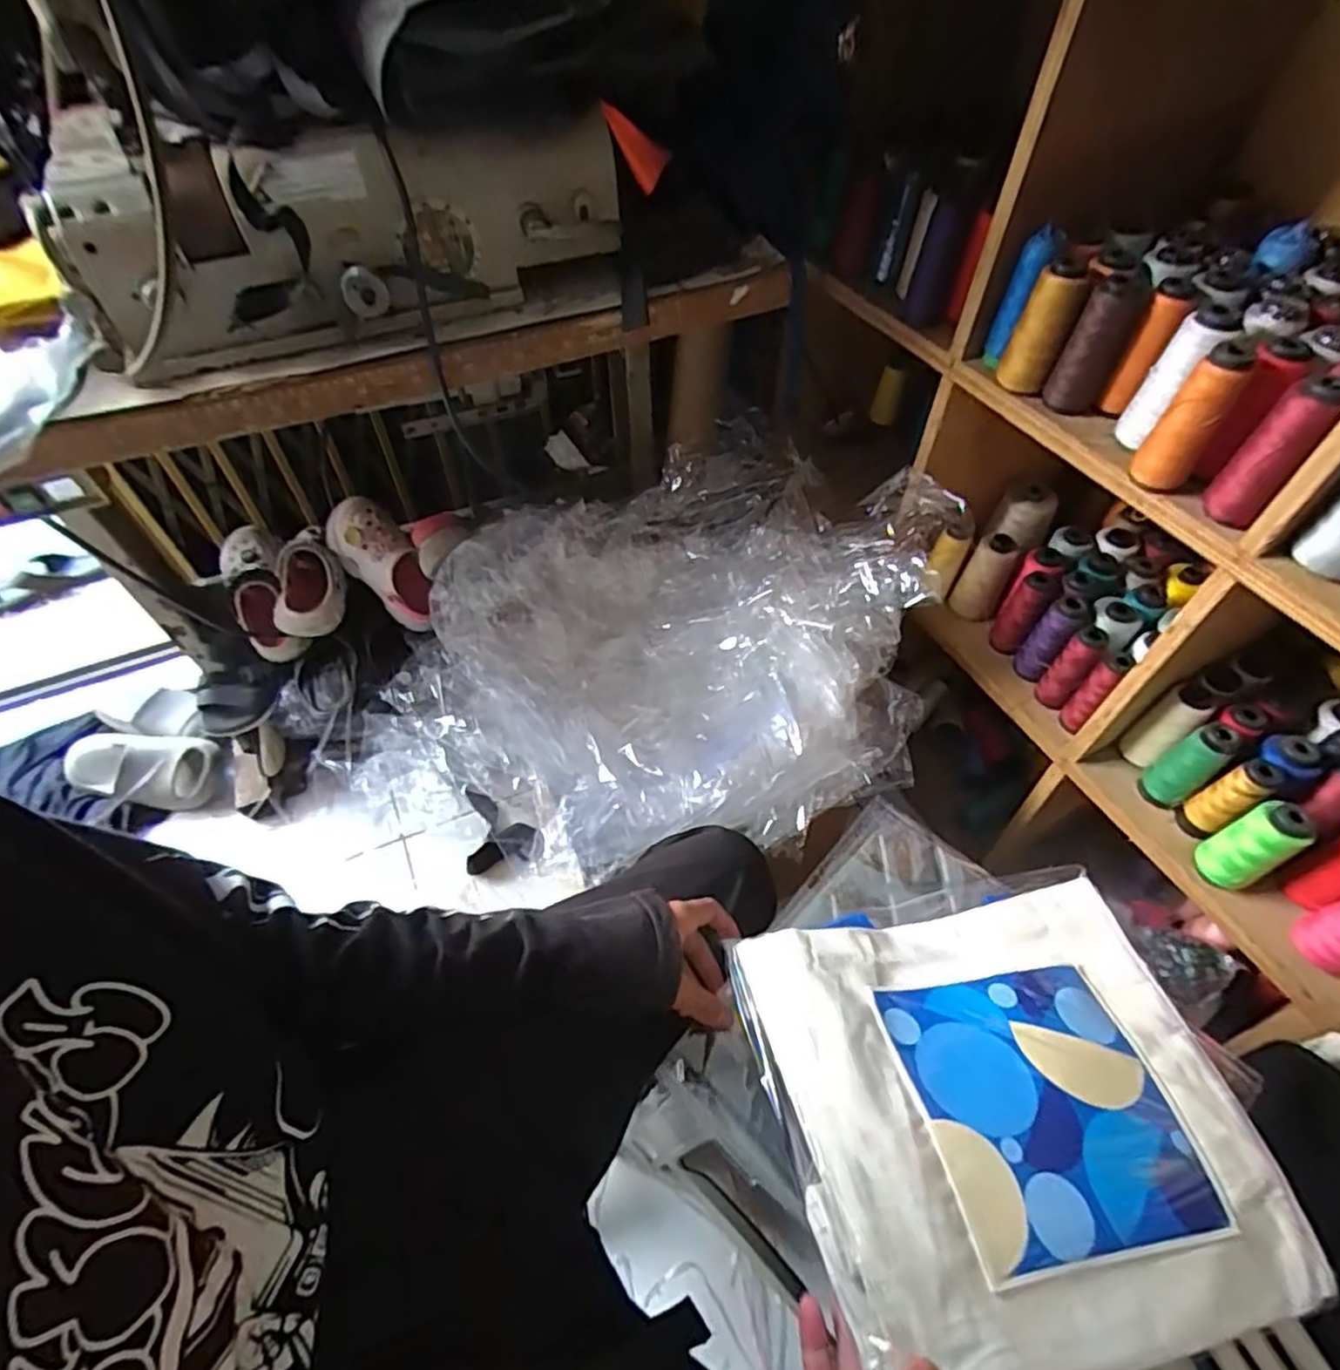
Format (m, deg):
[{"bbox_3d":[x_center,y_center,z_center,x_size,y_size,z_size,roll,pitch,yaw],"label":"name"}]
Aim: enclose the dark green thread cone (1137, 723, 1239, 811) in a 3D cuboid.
[{"bbox_3d":[0.538,0.085,0.721,0.037,0.108,0.040,-31,59,-21],"label":"dark green thread cone"}]

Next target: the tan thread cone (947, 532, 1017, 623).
[{"bbox_3d":[0.411,-0.140,0.901,0.057,0.109,0.049,27,58,19],"label":"tan thread cone"}]

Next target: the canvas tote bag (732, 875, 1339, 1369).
[{"bbox_3d":[0.208,0.247,0.423,0.281,0.032,0.242,-2,39,-14],"label":"canvas tote bag"}]

